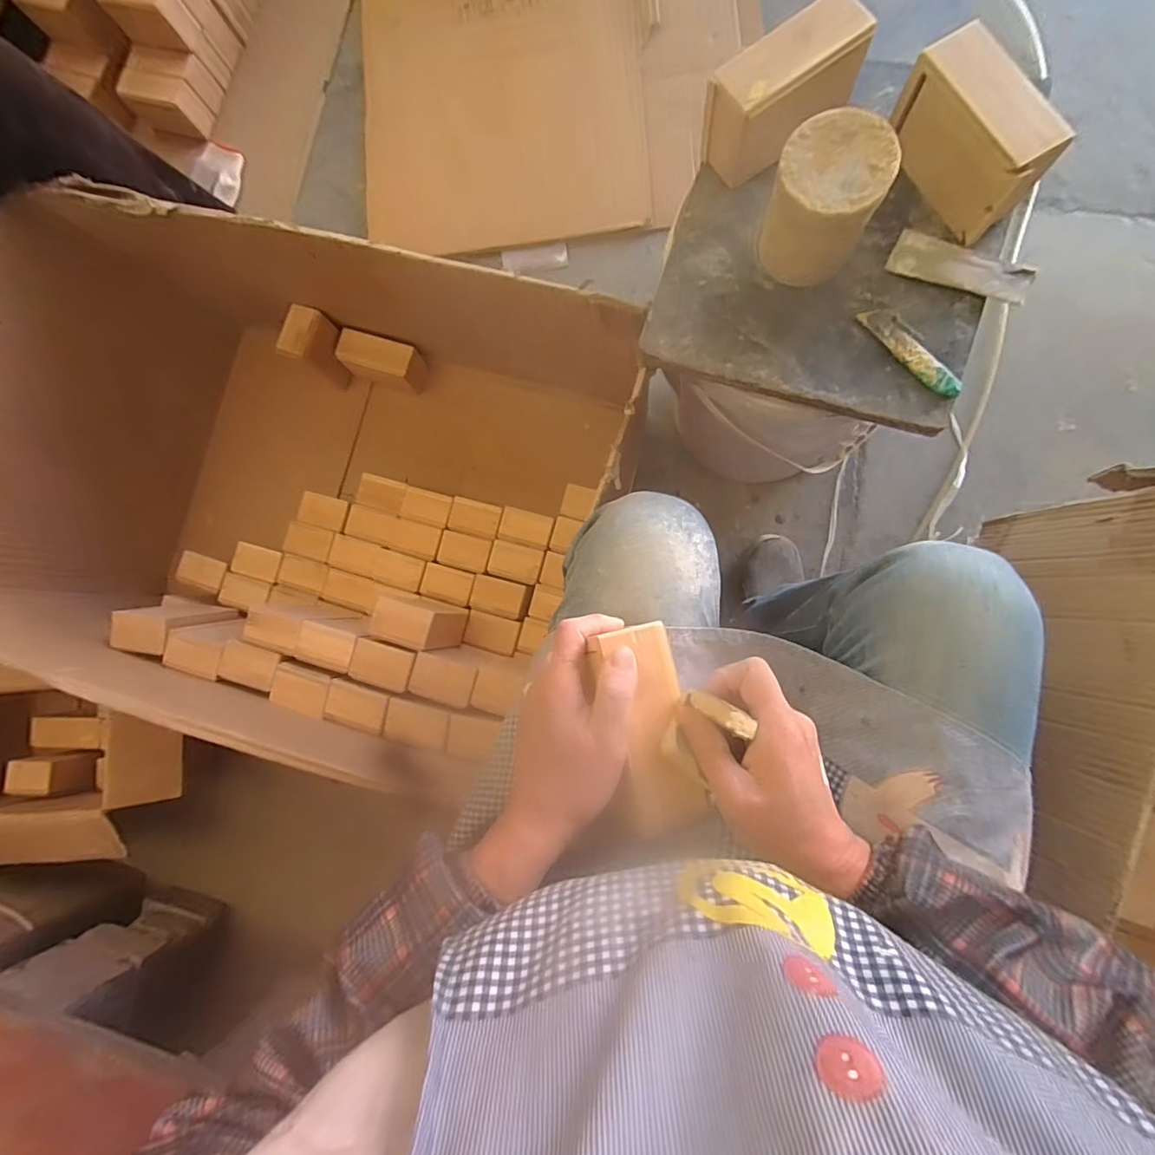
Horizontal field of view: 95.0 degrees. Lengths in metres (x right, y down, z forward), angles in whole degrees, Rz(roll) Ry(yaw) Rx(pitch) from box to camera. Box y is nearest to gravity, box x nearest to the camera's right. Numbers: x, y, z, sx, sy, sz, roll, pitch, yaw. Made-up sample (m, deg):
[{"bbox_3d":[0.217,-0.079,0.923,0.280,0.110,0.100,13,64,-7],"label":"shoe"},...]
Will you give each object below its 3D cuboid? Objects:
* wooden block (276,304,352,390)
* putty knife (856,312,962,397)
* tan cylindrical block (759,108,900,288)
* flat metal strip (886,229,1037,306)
[{"bbox_3d":[-0.405,-0.363,0.842,0.054,0.125,0.075,12,87,6],"label":"wooden block"},{"bbox_3d":[0.281,-0.191,0.446,0.021,0.007,0.101,-38,82,4],"label":"putty knife"},{"bbox_3d":[0.194,-0.295,0.424,0.082,0.088,0.082,-1,86,8],"label":"tan cylindrical block"},{"bbox_3d":[0.323,-0.262,0.446,0.107,0.009,0.038,26,90,9],"label":"flat metal strip"}]

